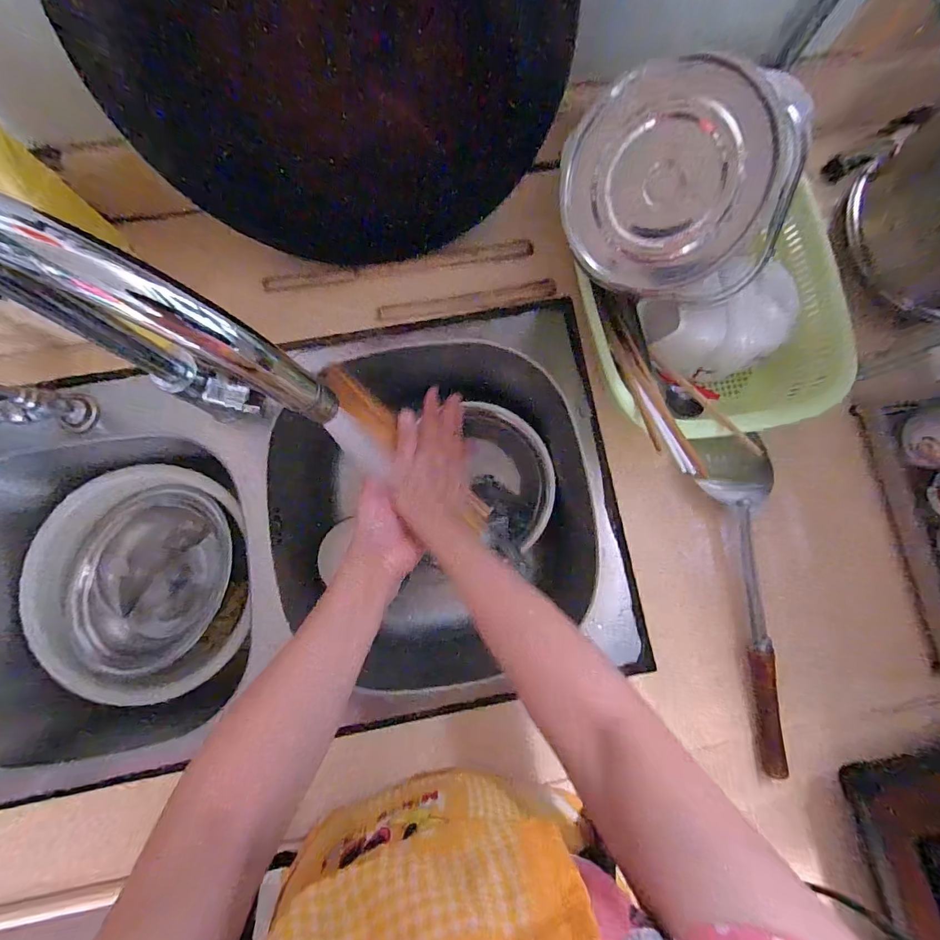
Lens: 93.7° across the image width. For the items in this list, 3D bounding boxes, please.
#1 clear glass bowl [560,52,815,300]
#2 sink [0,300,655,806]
[{"bbox_3d":[0.127,-0.193,0.300,0.116,0.060,0.111,2,118,17],"label":"clear glass bowl"},{"bbox_3d":[-0.220,0.083,0.561,0.771,0.173,0.426,-11,82,-4],"label":"sink"}]

